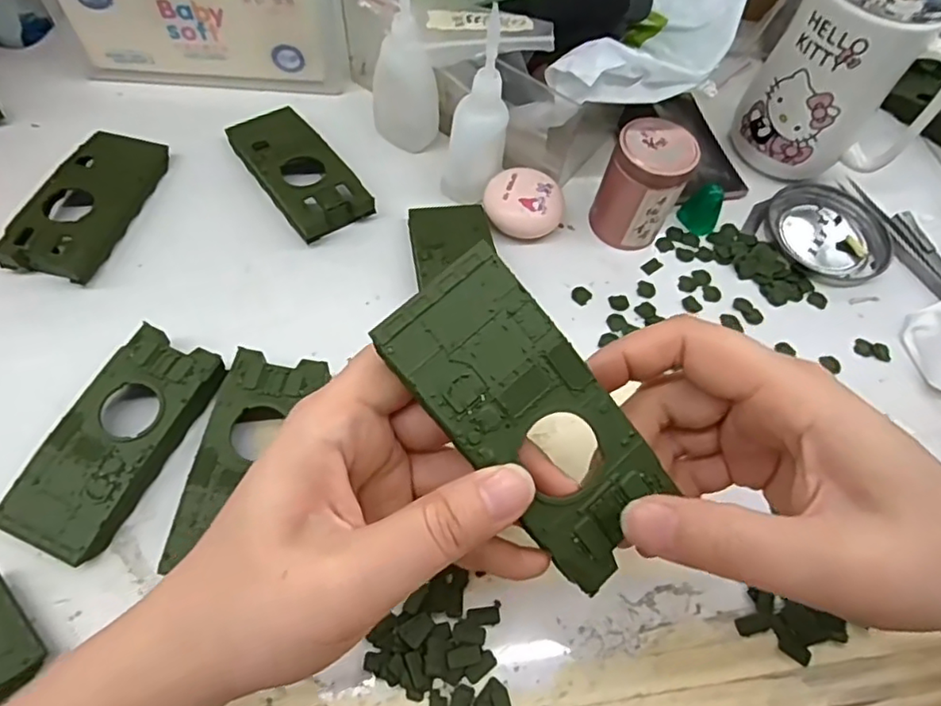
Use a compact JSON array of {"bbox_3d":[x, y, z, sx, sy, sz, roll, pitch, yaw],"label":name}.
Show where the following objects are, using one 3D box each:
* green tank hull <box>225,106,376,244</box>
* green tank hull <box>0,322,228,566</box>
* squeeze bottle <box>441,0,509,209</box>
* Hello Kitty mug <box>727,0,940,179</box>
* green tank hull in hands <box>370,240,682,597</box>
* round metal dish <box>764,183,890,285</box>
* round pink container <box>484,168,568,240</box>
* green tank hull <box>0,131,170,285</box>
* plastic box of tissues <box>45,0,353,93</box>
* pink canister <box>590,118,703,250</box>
[{"bbox_3d":[-0.106,-0.113,0.366,0.045,0.013,0.104,-32,68,-22],"label":"green tank hull"},{"bbox_3d":[-0.160,0.040,0.276,0.053,0.021,0.102,23,60,7],"label":"green tank hull"},{"bbox_3d":[0.004,-0.135,0.335,0.034,0.097,0.034,10,60,0],"label":"squeeze bottle"},{"bbox_3d":[0.233,-0.174,0.370,0.097,0.141,0.063,19,60,5],"label":"Hello Kitty mug"},{"bbox_3d":[0.020,0.020,0.182,0.044,0.013,0.101,-41,98,-25],"label":"green tank hull in hands"},{"bbox_3d":[0.230,-0.078,0.393,0.079,0.008,0.076,3,60,-5],"label":"round metal dish"},{"bbox_3d":[0.032,-0.088,0.367,0.048,0.026,0.040,14,60,2],"label":"round pink container"},{"bbox_3d":[-0.216,-0.088,0.341,0.046,0.015,0.106,13,60,1],"label":"green tank hull"},{"bbox_3d":[-0.166,-0.236,0.391,0.173,0.086,0.097,1,60,-5],"label":"plastic box of tissues"},{"bbox_3d":[0.100,-0.097,0.354,0.044,0.069,0.038,23,60,7],"label":"pink canister"}]

